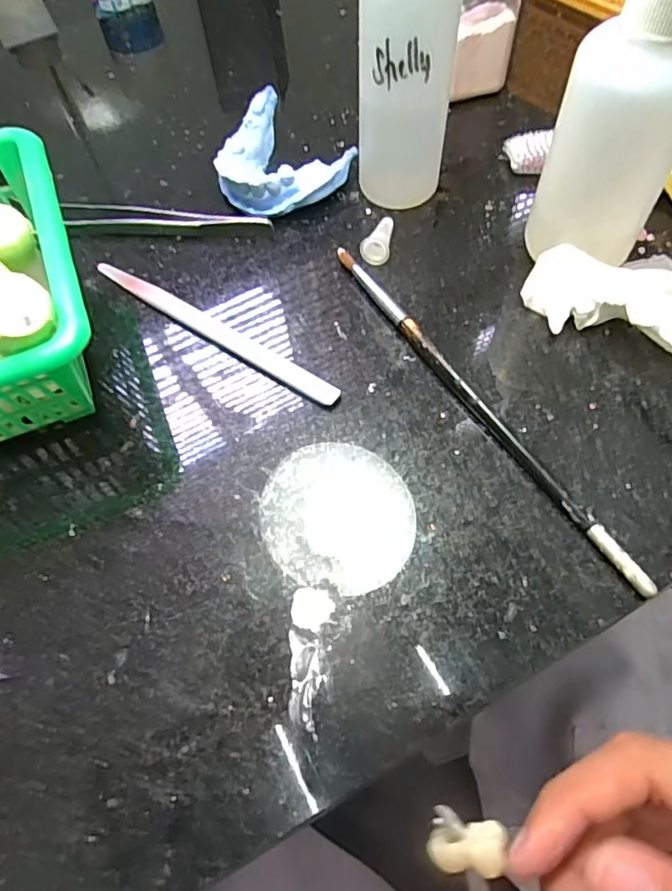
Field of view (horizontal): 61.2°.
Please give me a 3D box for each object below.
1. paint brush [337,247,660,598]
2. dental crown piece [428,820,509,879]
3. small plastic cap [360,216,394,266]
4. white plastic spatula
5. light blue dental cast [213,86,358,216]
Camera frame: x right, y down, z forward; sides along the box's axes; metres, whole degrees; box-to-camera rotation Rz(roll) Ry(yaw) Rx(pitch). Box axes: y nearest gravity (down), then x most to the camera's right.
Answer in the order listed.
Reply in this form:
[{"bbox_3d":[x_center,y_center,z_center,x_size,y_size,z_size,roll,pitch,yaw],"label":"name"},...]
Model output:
[{"bbox_3d":[0.054,-0.020,0.228,0.008,0.007,0.187,-32,65,-12],"label":"paint brush"},{"bbox_3d":[0.029,0.089,0.125,0.017,0.007,0.009,-10,63,-1],"label":"dental crown piece"},{"bbox_3d":[0.020,-0.099,0.269,0.013,0.010,0.027,8,64,8],"label":"small plastic cap"},{"bbox_3d":[-0.055,-0.052,0.253,0.134,0.004,0.010,32,70,18],"label":"white plastic spatula"},{"bbox_3d":[-0.032,-0.144,0.289,0.060,0.021,0.068,-37,67,-14],"label":"light blue dental cast"}]

